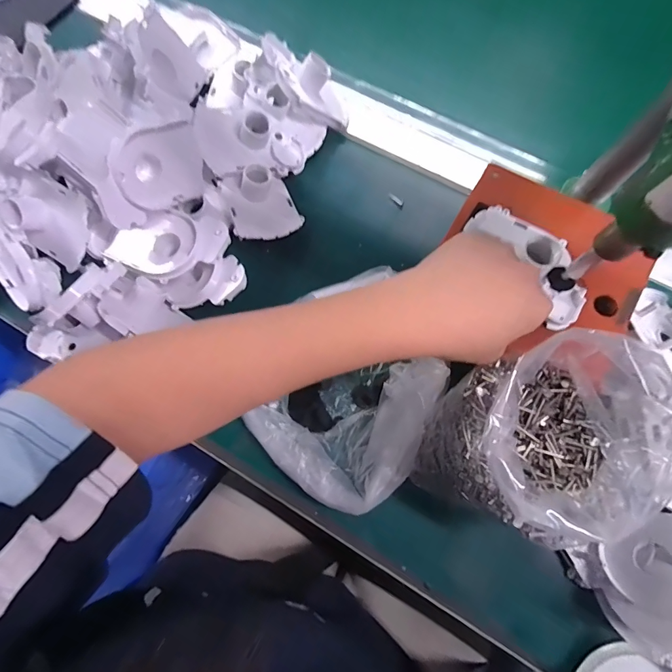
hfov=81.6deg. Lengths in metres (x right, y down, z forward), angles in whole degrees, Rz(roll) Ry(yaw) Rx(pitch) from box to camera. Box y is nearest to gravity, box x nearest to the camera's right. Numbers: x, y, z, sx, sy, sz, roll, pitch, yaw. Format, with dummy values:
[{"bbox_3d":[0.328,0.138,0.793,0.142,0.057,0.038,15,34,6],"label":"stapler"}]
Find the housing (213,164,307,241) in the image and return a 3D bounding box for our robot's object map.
[{"bbox_3d":[-0.075,-0.131,0.384,0.066,0.031,0.074,-22,77,-5],"label":"housing"}]

